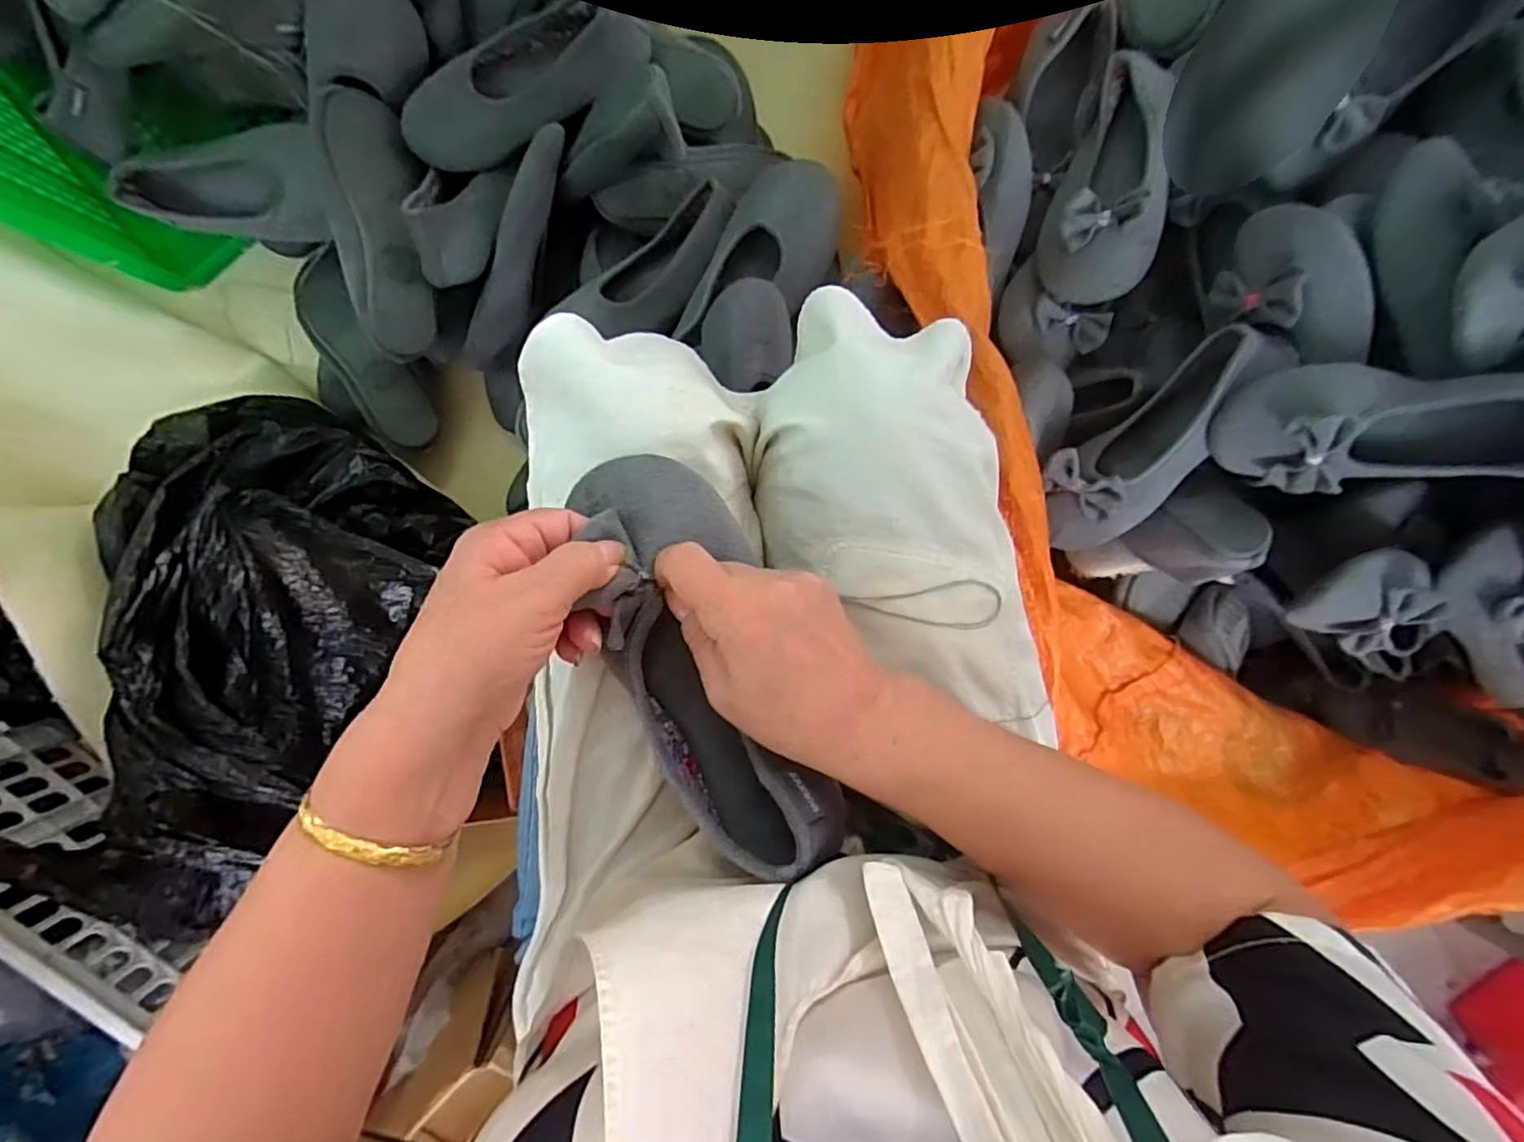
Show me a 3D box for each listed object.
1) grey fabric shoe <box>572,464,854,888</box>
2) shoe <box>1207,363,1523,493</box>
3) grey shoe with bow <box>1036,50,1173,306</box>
[{"bbox_3d":[-0.029,0.051,0.323,0.082,0.071,0.223,-20,95,-1],"label":"grey fabric shoe"},{"bbox_3d":[0.489,-0.109,0.492,0.229,0.098,0.098,0,94,-3],"label":"shoe"},{"bbox_3d":[0.325,-0.360,0.595,0.085,0.080,0.227,15,80,-4],"label":"grey shoe with bow"}]

